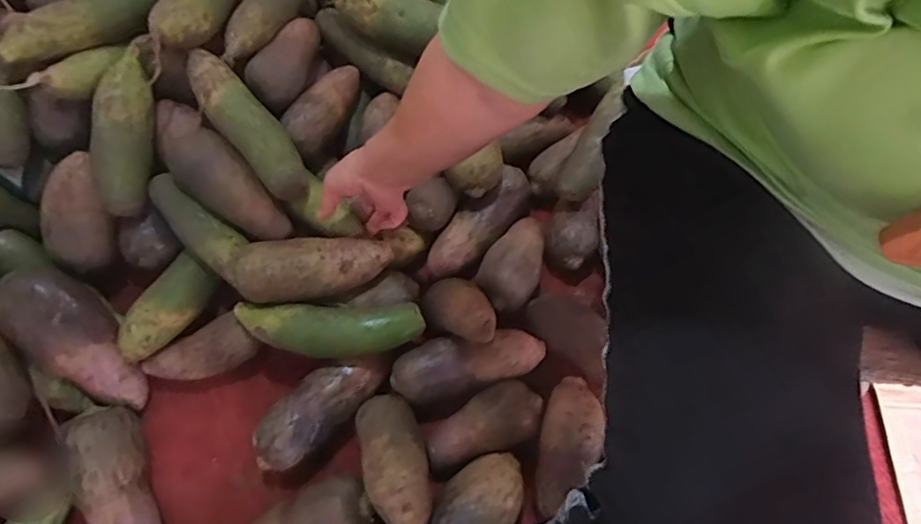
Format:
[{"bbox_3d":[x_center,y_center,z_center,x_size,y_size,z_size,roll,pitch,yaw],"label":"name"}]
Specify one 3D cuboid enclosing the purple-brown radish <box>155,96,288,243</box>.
[{"bbox_3d":[-0.295,-0.112,0.621,0.072,0.054,0.233,-40,71,-17],"label":"purple-brown radish"}]

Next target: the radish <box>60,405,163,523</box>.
[{"bbox_3d":[-0.354,0.230,0.547,0.053,0.073,0.161,-22,67,-10],"label":"radish"}]

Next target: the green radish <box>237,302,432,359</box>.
[{"bbox_3d":[-0.144,0.073,0.578,0.201,0.044,0.058,-1,65,0],"label":"green radish"}]

